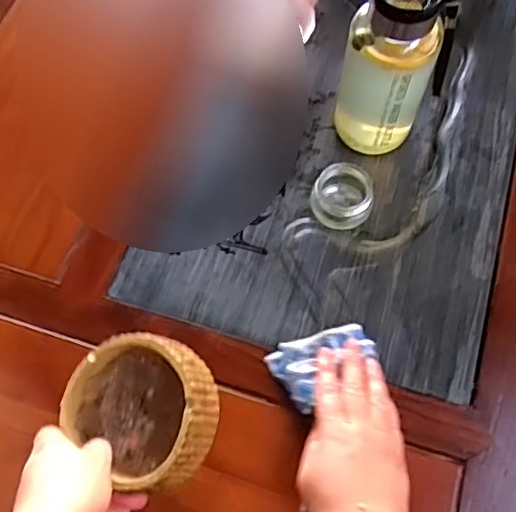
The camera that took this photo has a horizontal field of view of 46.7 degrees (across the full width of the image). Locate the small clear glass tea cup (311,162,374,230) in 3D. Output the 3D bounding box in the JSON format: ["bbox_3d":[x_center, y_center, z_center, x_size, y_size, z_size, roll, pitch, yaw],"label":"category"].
[{"bbox_3d":[0.092,-0.068,0.644,0.062,0.027,0.076,15,68,7],"label":"small clear glass tea cup"}]

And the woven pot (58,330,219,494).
[{"bbox_3d":[-0.095,0.129,0.494,0.124,0.055,0.121,36,86,27],"label":"woven pot"}]

